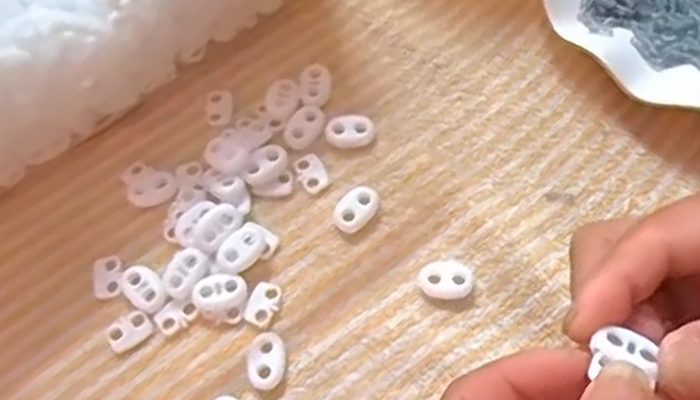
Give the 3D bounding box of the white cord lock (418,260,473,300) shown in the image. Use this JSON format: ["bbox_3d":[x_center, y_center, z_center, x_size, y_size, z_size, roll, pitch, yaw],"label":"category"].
[{"bbox_3d":[0.040,0.033,0.301,0.022,0.006,0.016,6,67,5],"label":"white cord lock"}]

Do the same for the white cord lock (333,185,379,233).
[{"bbox_3d":[0.003,0.004,0.316,0.016,0.008,0.022,32,71,15],"label":"white cord lock"}]

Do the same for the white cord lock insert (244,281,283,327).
[{"bbox_3d":[-0.036,0.043,0.301,0.012,0.004,0.019,18,68,10],"label":"white cord lock insert"}]

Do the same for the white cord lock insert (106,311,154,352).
[{"bbox_3d":[-0.092,0.054,0.299,0.018,0.004,0.013,-35,69,-12],"label":"white cord lock insert"}]

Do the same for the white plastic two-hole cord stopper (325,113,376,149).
[{"bbox_3d":[0.000,-0.032,0.332,0.022,0.006,0.016,-6,66,0],"label":"white plastic two-hole cord stopper"}]

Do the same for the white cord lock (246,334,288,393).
[{"bbox_3d":[-0.034,0.065,0.291,0.016,0.006,0.022,-6,66,0],"label":"white cord lock"}]

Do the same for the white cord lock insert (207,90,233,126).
[{"bbox_3d":[-0.061,-0.044,0.340,0.012,0.004,0.016,-6,66,0],"label":"white cord lock insert"}]

